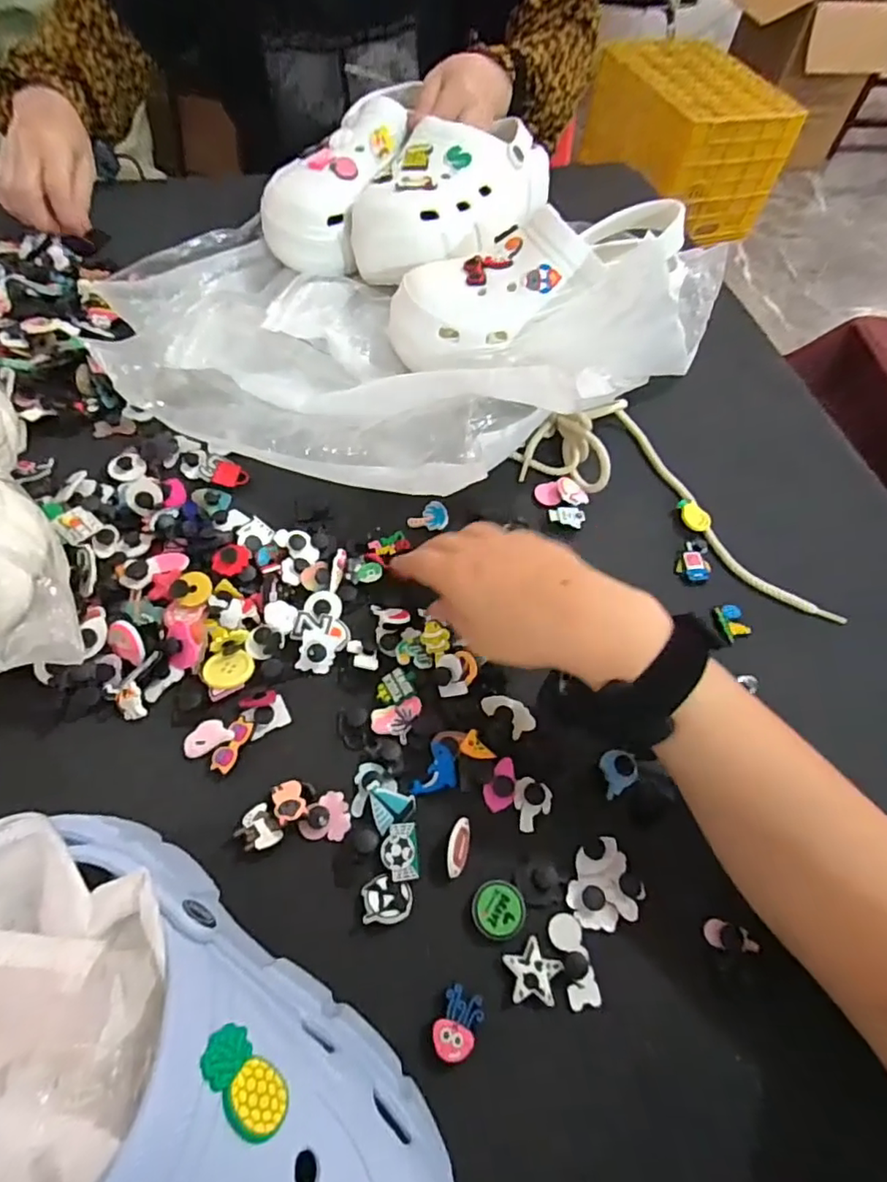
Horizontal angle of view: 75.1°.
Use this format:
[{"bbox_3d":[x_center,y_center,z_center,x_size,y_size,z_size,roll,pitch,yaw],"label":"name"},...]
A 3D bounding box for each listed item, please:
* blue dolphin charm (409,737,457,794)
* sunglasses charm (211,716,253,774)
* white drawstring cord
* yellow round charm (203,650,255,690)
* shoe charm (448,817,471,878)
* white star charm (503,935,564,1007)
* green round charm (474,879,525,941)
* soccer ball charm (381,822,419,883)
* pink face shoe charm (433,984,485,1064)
[{"bbox_3d":[-0.005,0.101,0.332,0.025,0.008,0.028,-3,59,-6],"label":"blue dolphin charm"},{"bbox_3d":[-0.122,0.088,0.332,0.012,0.005,0.031,25,60,10],"label":"sunglasses charm"},{"bbox_3d":[0.192,-0.087,0.444,0.267,0.036,0.121,29,61,13],"label":"white drawstring cord"},{"bbox_3d":[-0.131,0.048,0.353,0.029,0.004,0.025,-21,63,-17],"label":"yellow round charm"},{"bbox_3d":[0.008,0.138,0.310,0.011,0.011,0.029,13,59,3],"label":"shoe charm"},{"bbox_3d":[0.045,0.186,0.281,0.027,0.004,0.027,-11,60,-11],"label":"white star charm"},{"bbox_3d":[0.028,0.165,0.298,0.026,0.010,0.026,2,59,-3],"label":"green round charm"},{"bbox_3d":[-0.023,0.140,0.308,0.019,0.007,0.028,-3,59,-6],"label":"soccer ball charm"},{"bbox_3d":[0.006,0.205,0.273,0.019,0.013,0.027,24,60,10],"label":"pink face shoe charm"}]

